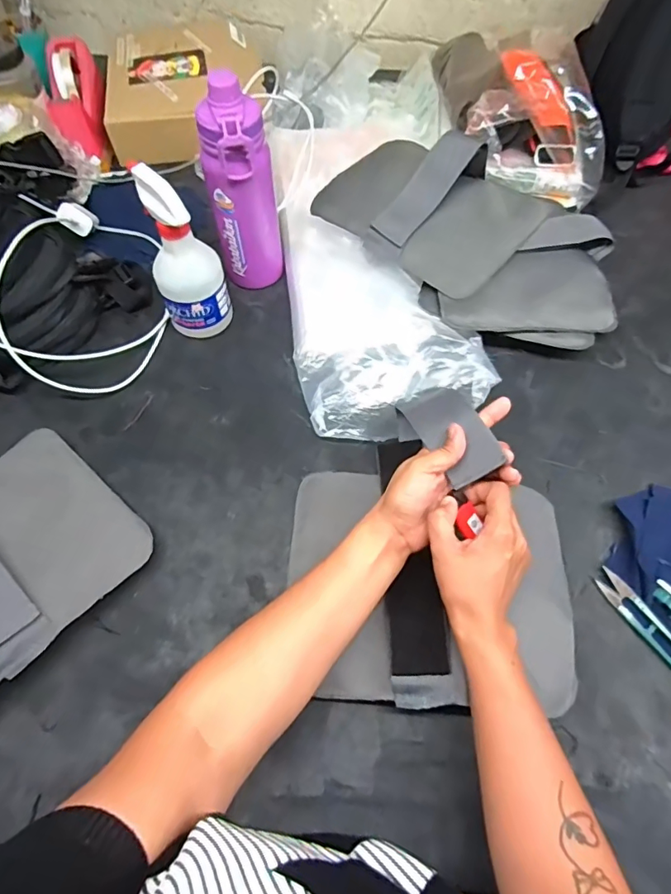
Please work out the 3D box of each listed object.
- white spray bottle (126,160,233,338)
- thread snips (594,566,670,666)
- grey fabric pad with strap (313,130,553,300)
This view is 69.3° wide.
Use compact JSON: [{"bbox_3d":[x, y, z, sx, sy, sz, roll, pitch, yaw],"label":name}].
[{"bbox_3d":[-0.175,-0.213,0.560,0.078,0.182,0.073,-22,65,-10],"label":"white spray bottle"},{"bbox_3d":[0.289,0.163,0.458,0.022,0.007,0.102,-31,67,-14],"label":"thread snips"},{"bbox_3d":[0.126,-0.336,0.636,0.269,0.058,0.217,36,67,18],"label":"grey fabric pad with strap"}]

